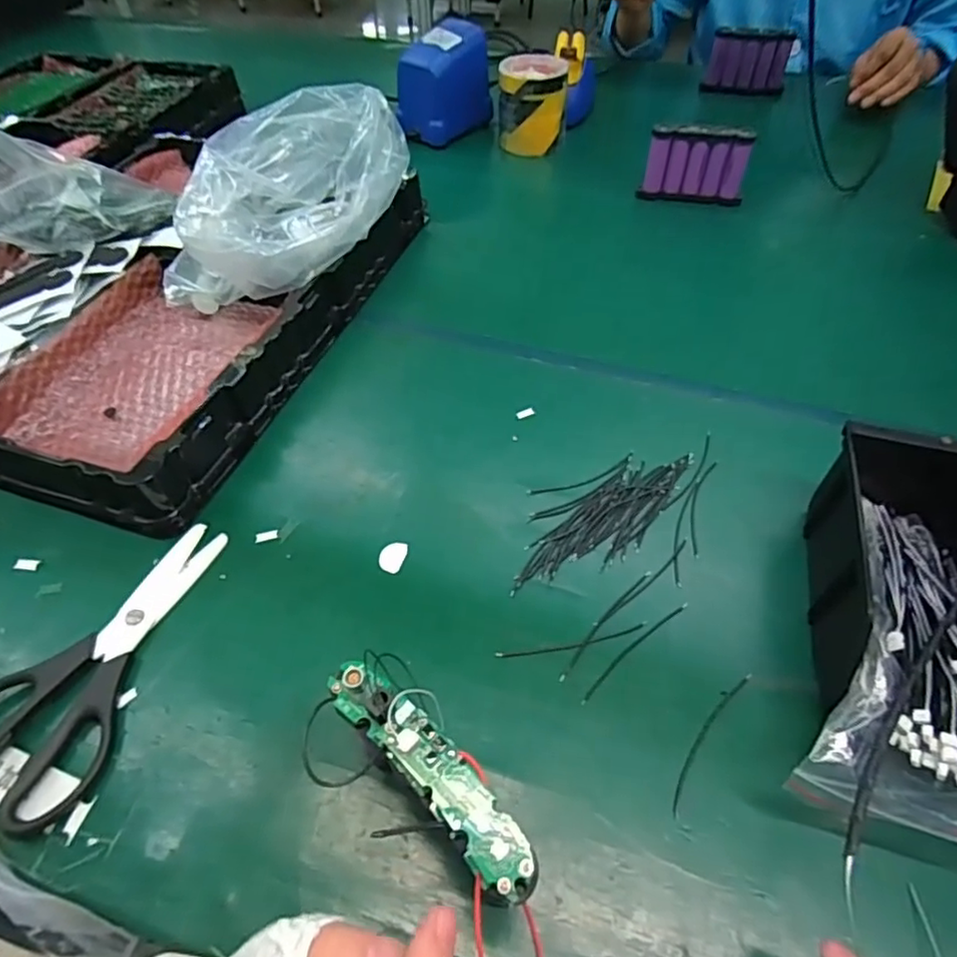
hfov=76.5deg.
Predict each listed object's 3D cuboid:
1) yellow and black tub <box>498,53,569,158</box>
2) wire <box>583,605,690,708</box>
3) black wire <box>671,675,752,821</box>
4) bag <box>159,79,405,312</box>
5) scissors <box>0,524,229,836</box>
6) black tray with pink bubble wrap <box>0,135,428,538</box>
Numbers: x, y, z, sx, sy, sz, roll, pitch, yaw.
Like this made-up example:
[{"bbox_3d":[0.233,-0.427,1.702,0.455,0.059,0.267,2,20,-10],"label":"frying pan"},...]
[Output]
[{"bbox_3d":[0.071,-0.484,0.801,0.092,0.110,0.083,2,50,3],"label":"yellow and black tub"},{"bbox_3d":[0.096,0.104,0.374,0.097,0.004,0.007,-34,57,-24],"label":"wire"},{"bbox_3d":[0.129,0.146,0.343,0.010,0.004,0.097,24,52,33],"label":"black wire"},{"bbox_3d":[-0.163,-0.243,0.547,0.104,0.133,0.245,32,58,25],"label":"bag"},{"bbox_3d":[-0.231,0.102,0.370,0.089,0.014,0.186,13,52,12],"label":"scissors"},{"bbox_3d":[-0.301,-0.183,0.571,0.351,0.050,0.466,13,52,12],"label":"black tray with pink bubble wrap"}]

